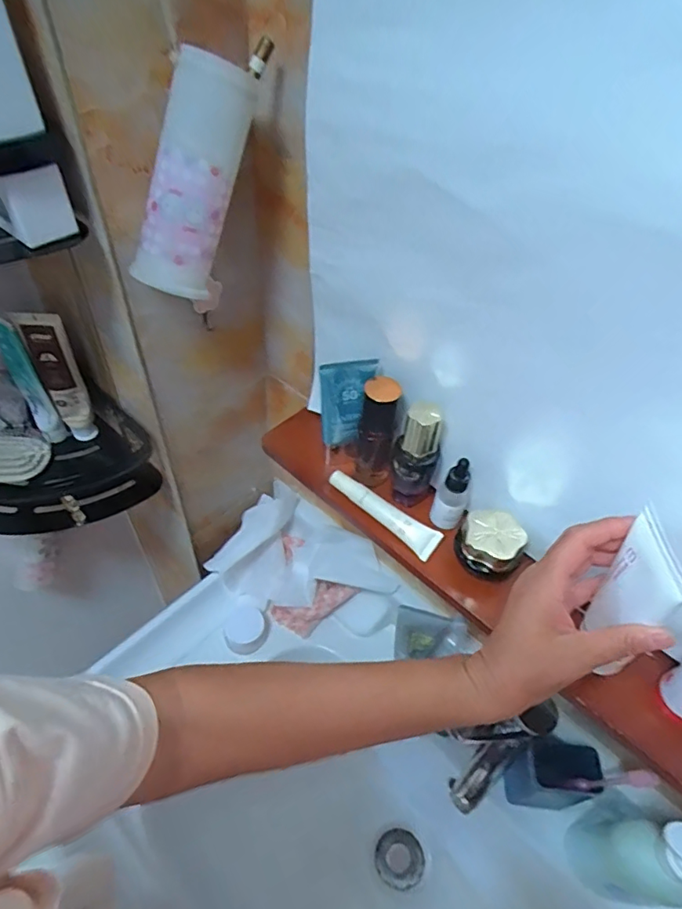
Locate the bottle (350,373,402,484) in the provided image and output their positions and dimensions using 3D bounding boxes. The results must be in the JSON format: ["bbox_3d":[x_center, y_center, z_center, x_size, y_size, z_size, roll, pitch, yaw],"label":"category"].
[{"bbox_3d":[0.032,-0.025,0.503,0.038,0.105,0.035,5,48,0],"label":"bottle"}]

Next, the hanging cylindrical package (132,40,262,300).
[{"bbox_3d":[-0.111,-0.207,0.405,0.053,0.166,0.057,33,23,23],"label":"hanging cylindrical package"}]

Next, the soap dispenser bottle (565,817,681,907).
[{"bbox_3d":[0.280,0.379,0.495,0.055,0.216,0.082,-17,52,-18],"label":"soap dispenser bottle"}]

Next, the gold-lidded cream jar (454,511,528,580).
[{"bbox_3d":[0.131,0.077,0.465,0.053,0.041,0.050,2,49,-2],"label":"gold-lidded cream jar"}]

